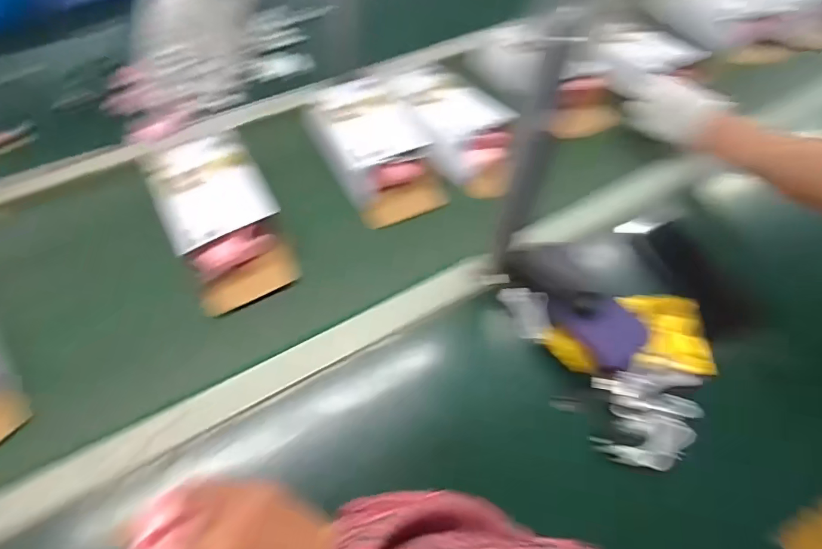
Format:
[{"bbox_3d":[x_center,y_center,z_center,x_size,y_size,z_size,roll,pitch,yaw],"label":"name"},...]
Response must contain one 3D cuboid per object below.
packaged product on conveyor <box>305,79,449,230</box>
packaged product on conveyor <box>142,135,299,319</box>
[{"bbox_3d":[-0.052,-0.175,0.609,0.141,0.073,0.230,-18,57,-14],"label":"packaged product on conveyor"},{"bbox_3d":[-0.237,-0.076,0.533,0.122,0.065,0.241,-27,59,-20],"label":"packaged product on conveyor"}]

